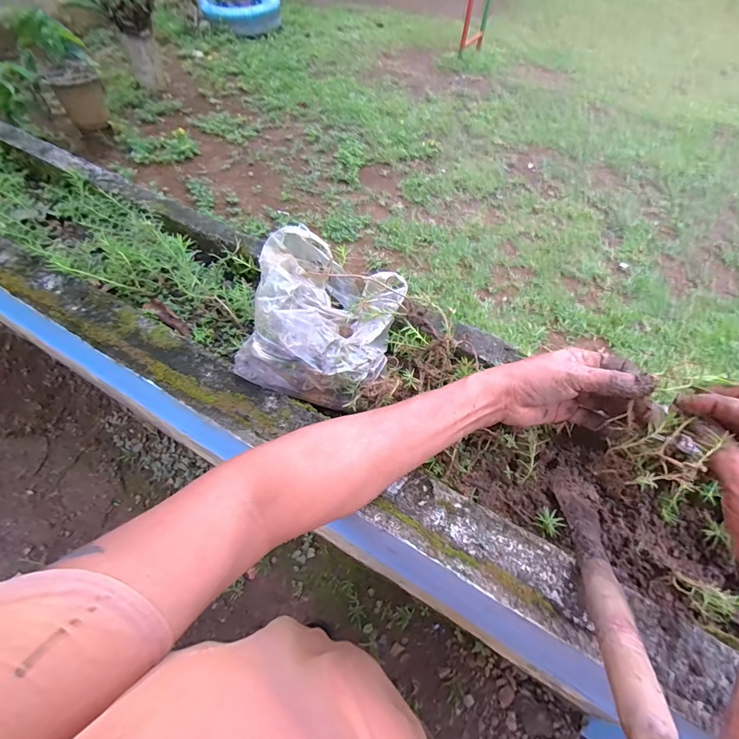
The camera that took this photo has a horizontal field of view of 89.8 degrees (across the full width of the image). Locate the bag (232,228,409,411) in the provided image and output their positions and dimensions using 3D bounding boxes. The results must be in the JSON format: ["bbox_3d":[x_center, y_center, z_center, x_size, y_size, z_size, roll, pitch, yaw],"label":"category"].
[{"bbox_3d":[-0.054,-0.062,0.417,0.161,0.083,0.186,13,57,7],"label":"bag"}]

